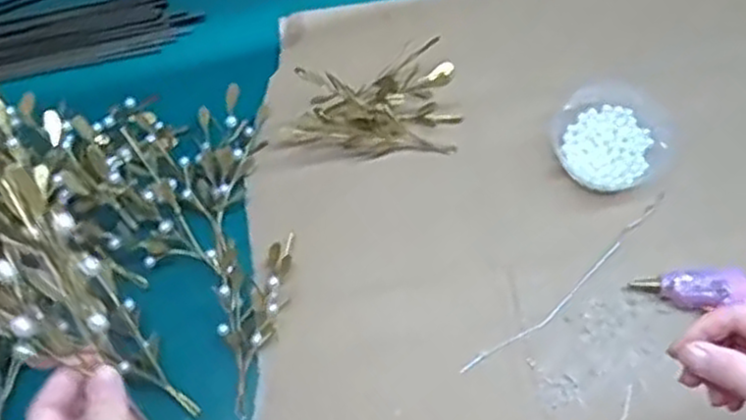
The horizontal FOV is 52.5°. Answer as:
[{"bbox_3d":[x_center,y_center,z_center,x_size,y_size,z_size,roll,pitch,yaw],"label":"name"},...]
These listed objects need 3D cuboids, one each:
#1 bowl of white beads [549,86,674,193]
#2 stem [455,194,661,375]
[{"bbox_3d":[0.221,-0.066,0.709,0.104,0.028,0.094,31,69,21],"label":"bowl of white beads"},{"bbox_3d":[0.177,0.065,0.667,0.243,0.014,0.020,-38,64,-14],"label":"stem"}]

